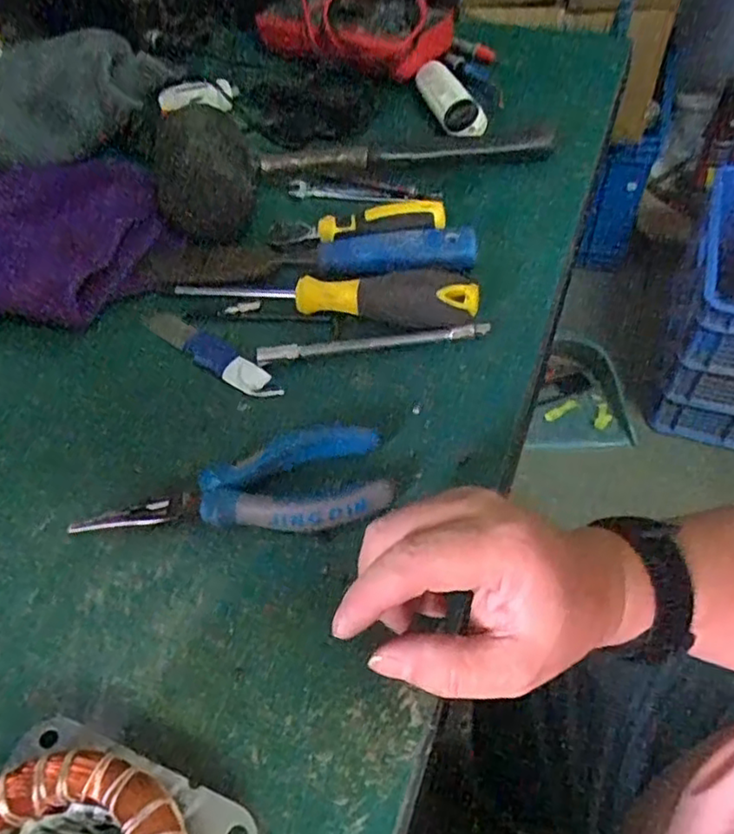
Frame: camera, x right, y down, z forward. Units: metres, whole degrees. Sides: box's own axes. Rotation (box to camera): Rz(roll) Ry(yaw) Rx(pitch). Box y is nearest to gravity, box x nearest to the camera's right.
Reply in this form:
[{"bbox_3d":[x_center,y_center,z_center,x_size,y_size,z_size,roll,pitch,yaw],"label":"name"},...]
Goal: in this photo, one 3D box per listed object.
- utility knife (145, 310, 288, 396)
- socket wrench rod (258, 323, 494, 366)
[{"bbox_3d":[-0.094,-0.039,0.398,0.107,0.007,0.021,33,62,25],"label":"utility knife"},{"bbox_3d":[0.004,-0.046,0.390,0.139,0.006,0.011,-6,53,-1],"label":"socket wrench rod"}]

